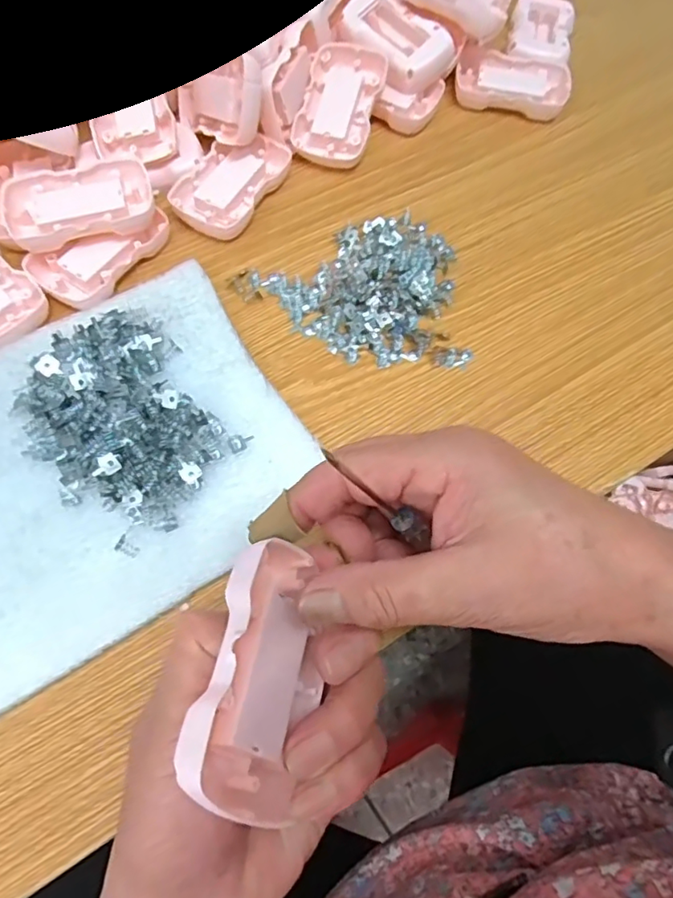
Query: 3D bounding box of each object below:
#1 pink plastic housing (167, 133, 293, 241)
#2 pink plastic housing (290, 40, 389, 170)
[{"bbox_3d":[-0.072,-0.183,0.375,0.050,0.015,0.083,27,69,9],"label":"pink plastic housing"},{"bbox_3d":[0.003,-0.247,0.396,0.053,0.020,0.090,15,86,6],"label":"pink plastic housing"}]

